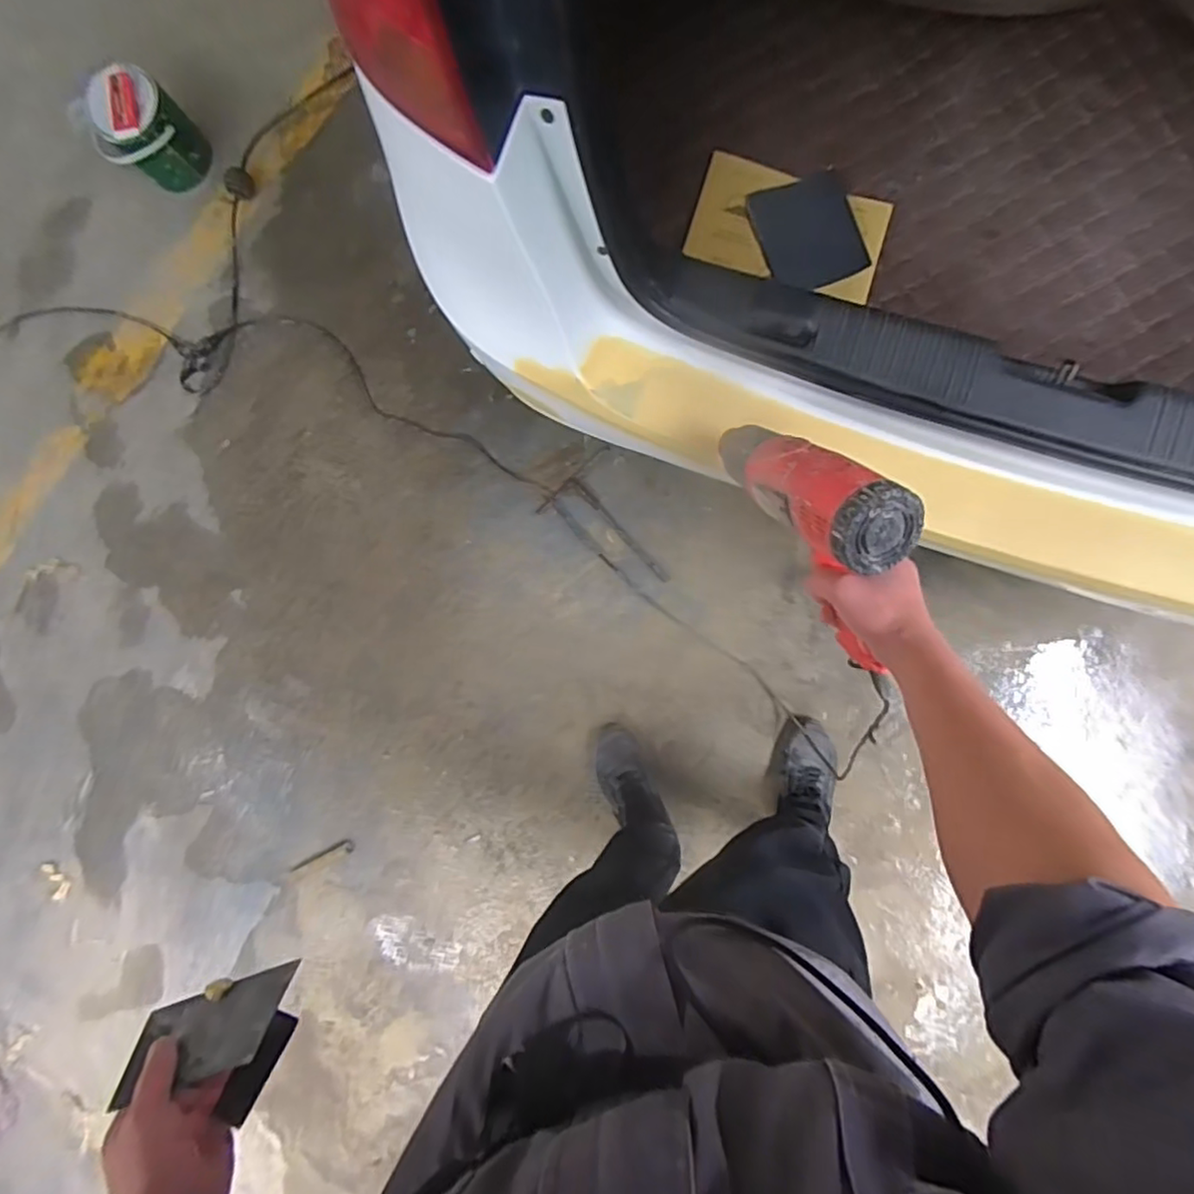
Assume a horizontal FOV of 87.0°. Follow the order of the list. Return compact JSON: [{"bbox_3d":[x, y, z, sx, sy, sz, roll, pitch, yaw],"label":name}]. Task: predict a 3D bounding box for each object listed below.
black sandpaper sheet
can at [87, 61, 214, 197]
[{"bbox_3d":[0.259,-0.447,0.768,0.117,0.008,0.137,-15,86,4],"label":"black sandpaper sheet"},{"bbox_3d":[-0.937,-0.963,1.318,0.174,0.164,0.139,-45,86,3],"label":"can"}]

